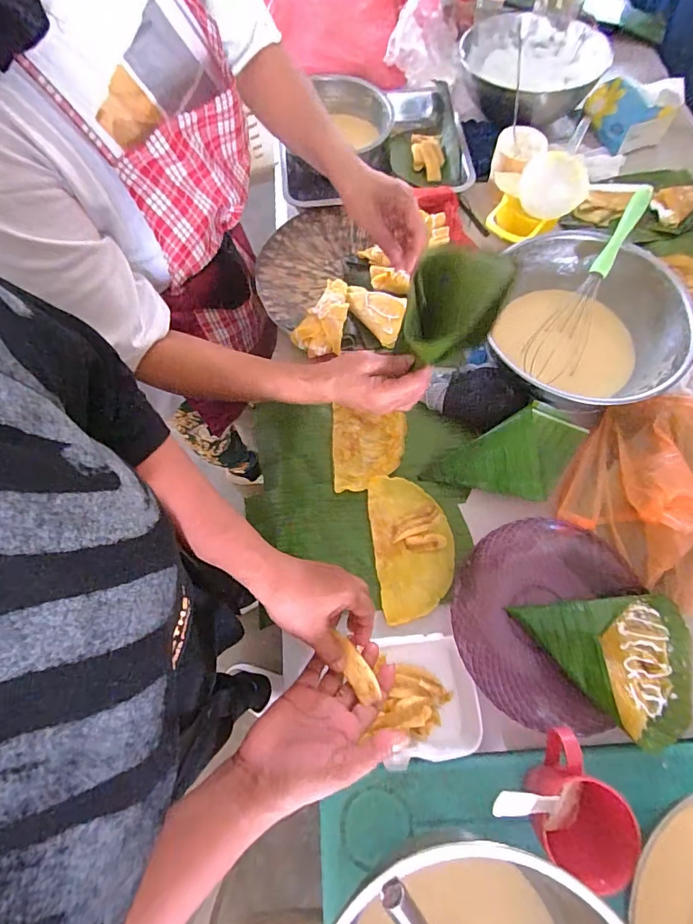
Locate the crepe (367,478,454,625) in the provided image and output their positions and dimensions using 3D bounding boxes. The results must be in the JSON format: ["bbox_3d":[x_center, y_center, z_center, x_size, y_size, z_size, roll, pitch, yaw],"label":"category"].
[{"bbox_3d":[0.079,0.097,0.528,0.092,0.010,0.165,-7,67,0],"label":"crepe"}]

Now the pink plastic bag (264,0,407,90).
[{"bbox_3d":[-0.018,-0.856,0.814,0.262,0.112,0.337,1,68,3],"label":"pink plastic bag"}]

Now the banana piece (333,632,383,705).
[{"bbox_3d":[0.009,0.189,0.409,0.022,0.016,0.065,-29,72,-9],"label":"banana piece"}]

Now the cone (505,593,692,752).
[{"bbox_3d":[0.266,0.204,0.439,0.156,0.036,0.130,-6,67,0],"label":"cone"}]

